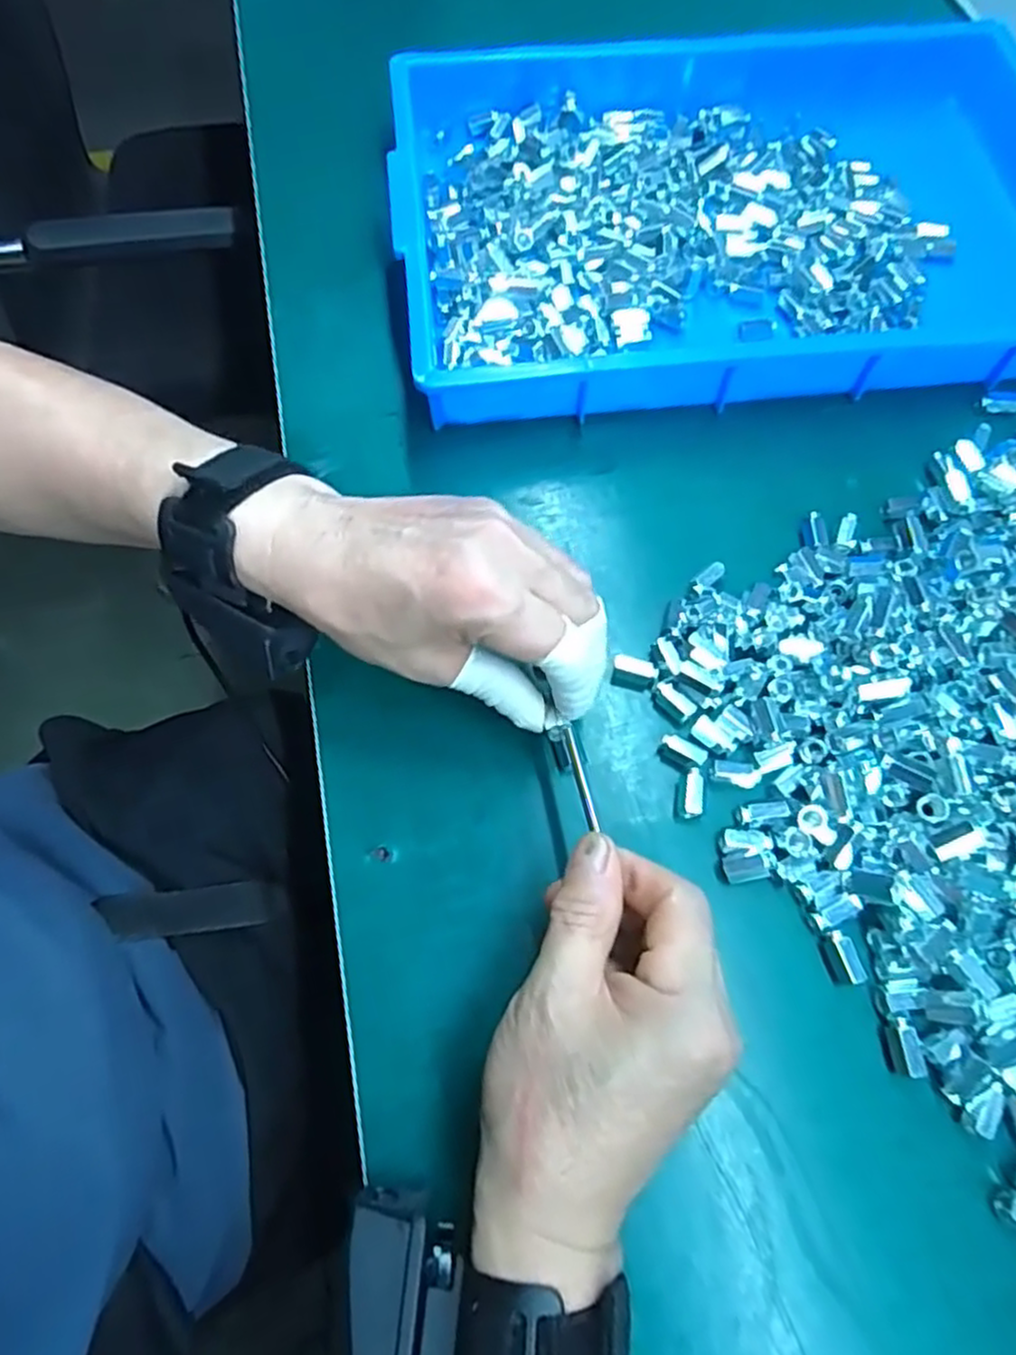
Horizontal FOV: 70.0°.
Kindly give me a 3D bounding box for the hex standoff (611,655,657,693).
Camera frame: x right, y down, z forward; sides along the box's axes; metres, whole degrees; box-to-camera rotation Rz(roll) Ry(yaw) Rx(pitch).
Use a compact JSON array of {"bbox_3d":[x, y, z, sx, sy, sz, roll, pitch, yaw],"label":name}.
[{"bbox_3d":[0.061,-0.003,0.352,0.021,0.011,0.011,12,68,6],"label":"hex standoff"}]

